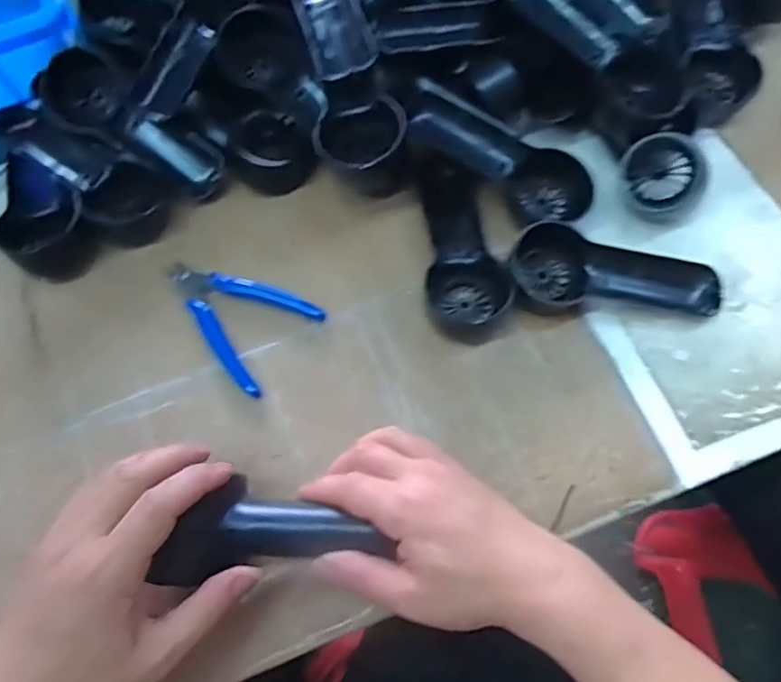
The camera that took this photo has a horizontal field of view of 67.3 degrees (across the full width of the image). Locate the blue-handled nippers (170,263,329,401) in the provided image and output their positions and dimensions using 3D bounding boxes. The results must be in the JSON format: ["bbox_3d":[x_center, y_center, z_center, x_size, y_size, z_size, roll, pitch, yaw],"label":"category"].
[{"bbox_3d":[-0.117,-0.026,0.433,0.116,0.015,0.078,38,75,15],"label":"blue-handled nippers"}]

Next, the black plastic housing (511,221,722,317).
[{"bbox_3d":[0.163,-0.050,0.423,0.146,0.032,0.051,6,70,5],"label":"black plastic housing"}]

